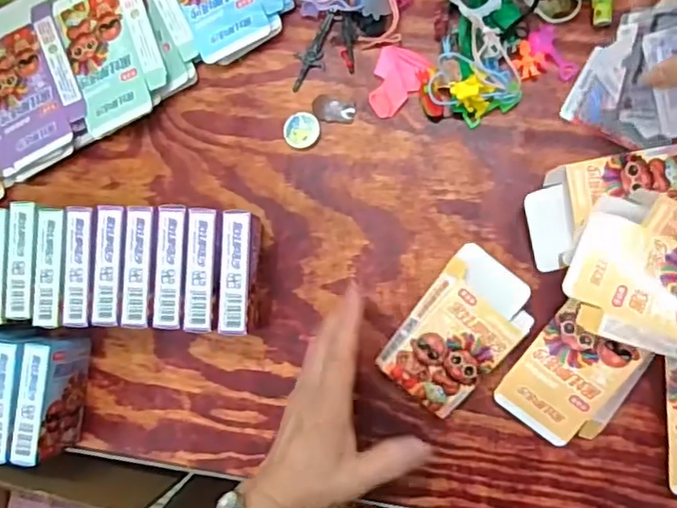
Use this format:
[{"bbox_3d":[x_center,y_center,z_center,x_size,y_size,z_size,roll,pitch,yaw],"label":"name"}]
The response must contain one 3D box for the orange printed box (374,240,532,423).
[{"bbox_3d":[0.094,0.060,0.478,0.075,0.039,0.120,38,91,9],"label":"orange printed box"}]

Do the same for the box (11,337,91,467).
[{"bbox_3d":[-0.236,0.118,0.512,0.023,0.067,0.095,5,86,8],"label":"box"}]

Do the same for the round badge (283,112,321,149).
[{"bbox_3d":[-0.032,-0.107,0.527,0.031,0.007,0.033,-1,85,8],"label":"round badge"}]

